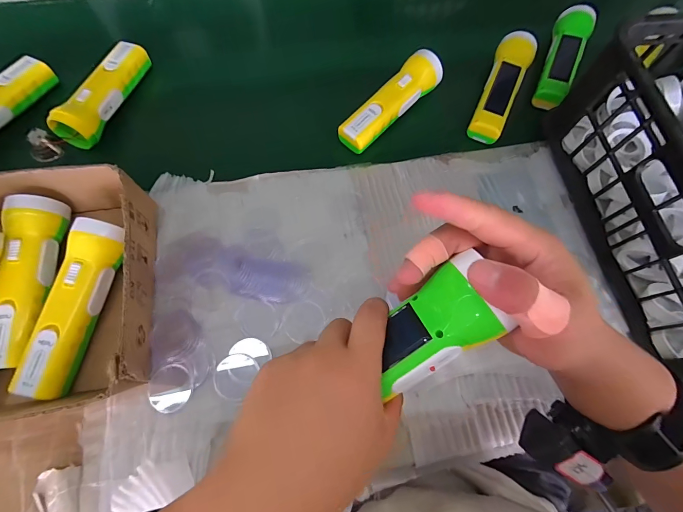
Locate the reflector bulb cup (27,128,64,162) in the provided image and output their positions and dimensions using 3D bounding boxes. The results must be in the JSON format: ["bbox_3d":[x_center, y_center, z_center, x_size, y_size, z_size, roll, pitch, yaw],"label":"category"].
[{"bbox_3d":[-0.379,-0.143,0.427,0.033,0.040,0.022,-17,52,-30],"label":"reflector bulb cup"}]

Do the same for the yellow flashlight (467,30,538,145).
[{"bbox_3d":[0.223,-0.237,0.466,0.051,0.044,0.162,25,70,6],"label":"yellow flashlight"}]

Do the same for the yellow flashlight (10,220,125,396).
[{"bbox_3d":[-0.254,0.050,0.326,0.047,0.053,0.165,12,69,1],"label":"yellow flashlight"}]

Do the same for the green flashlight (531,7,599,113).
[{"bbox_3d":[0.323,-0.291,0.484,0.046,0.047,0.167,25,70,6],"label":"green flashlight"}]

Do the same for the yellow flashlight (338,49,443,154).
[{"bbox_3d":[0.065,-0.207,0.442,0.163,0.039,0.042,-42,77,-17],"label":"yellow flashlight"}]

